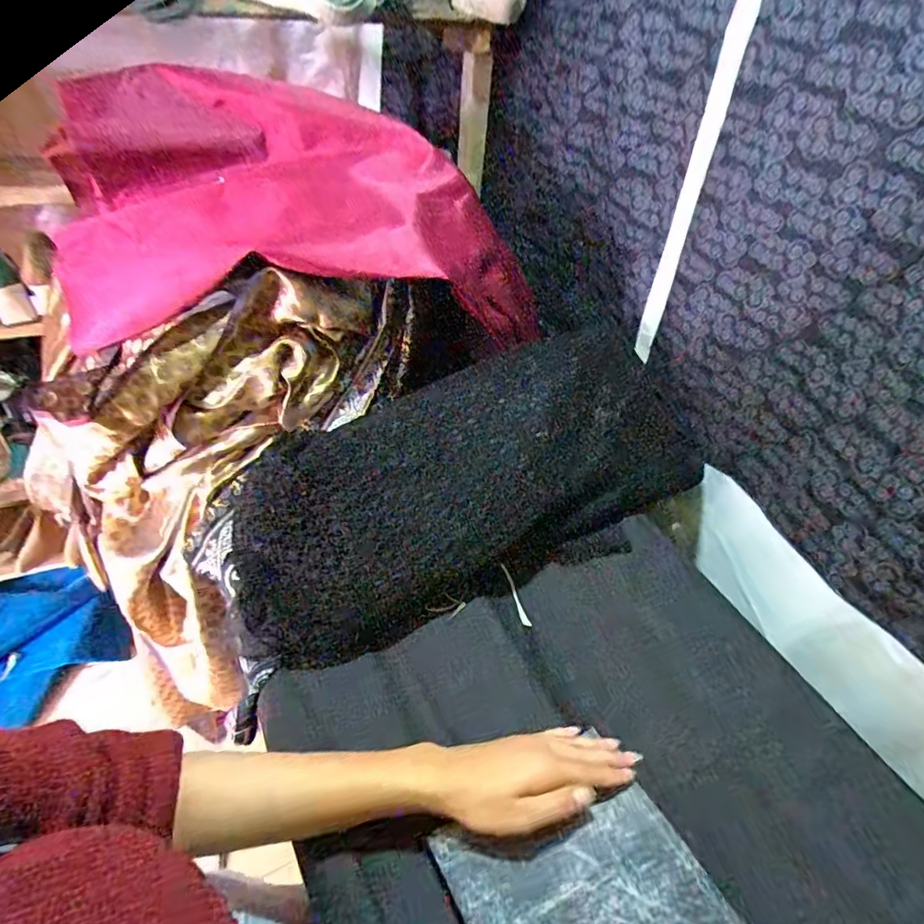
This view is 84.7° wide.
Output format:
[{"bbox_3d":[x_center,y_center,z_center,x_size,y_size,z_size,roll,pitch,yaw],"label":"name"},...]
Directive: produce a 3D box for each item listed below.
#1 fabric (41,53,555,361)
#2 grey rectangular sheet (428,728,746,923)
[{"bbox_3d":[-0.220,-0.348,0.675,0.575,0.225,0.381,3,44,-5],"label":"fabric"},{"bbox_3d":[0.089,0.303,0.342,0.158,0.006,0.165,-23,49,-22],"label":"grey rectangular sheet"}]

